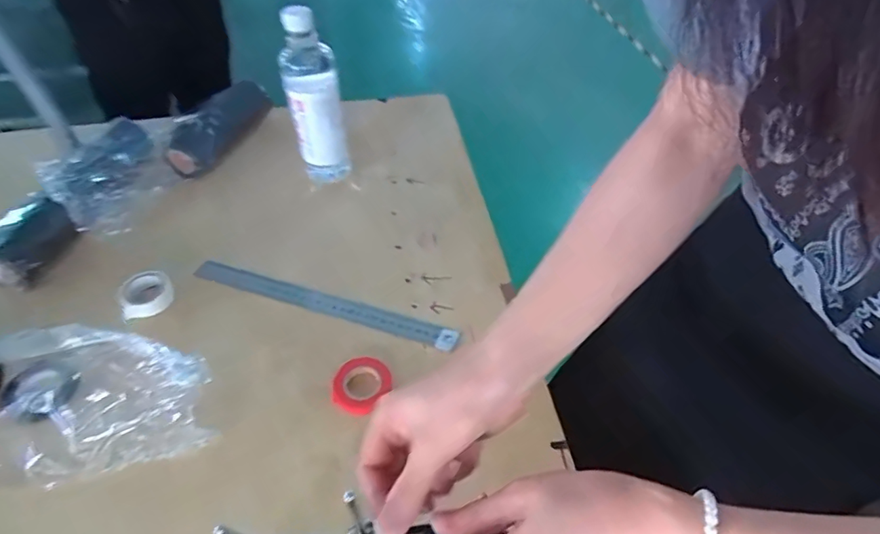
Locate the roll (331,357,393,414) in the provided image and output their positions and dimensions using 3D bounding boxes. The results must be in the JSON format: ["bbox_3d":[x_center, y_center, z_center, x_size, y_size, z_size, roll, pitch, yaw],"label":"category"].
[{"bbox_3d":[-0.079,0.116,0.492,0.053,0.020,0.060,25,54,22],"label":"roll"}]

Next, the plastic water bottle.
[{"bbox_3d":[-0.163,-0.215,0.648,0.068,0.220,0.071,-14,50,-11],"label":"plastic water bottle"}]

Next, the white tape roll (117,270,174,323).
[{"bbox_3d":[-0.332,0.032,0.563,0.053,0.028,0.051,-20,51,-15],"label":"white tape roll"}]

